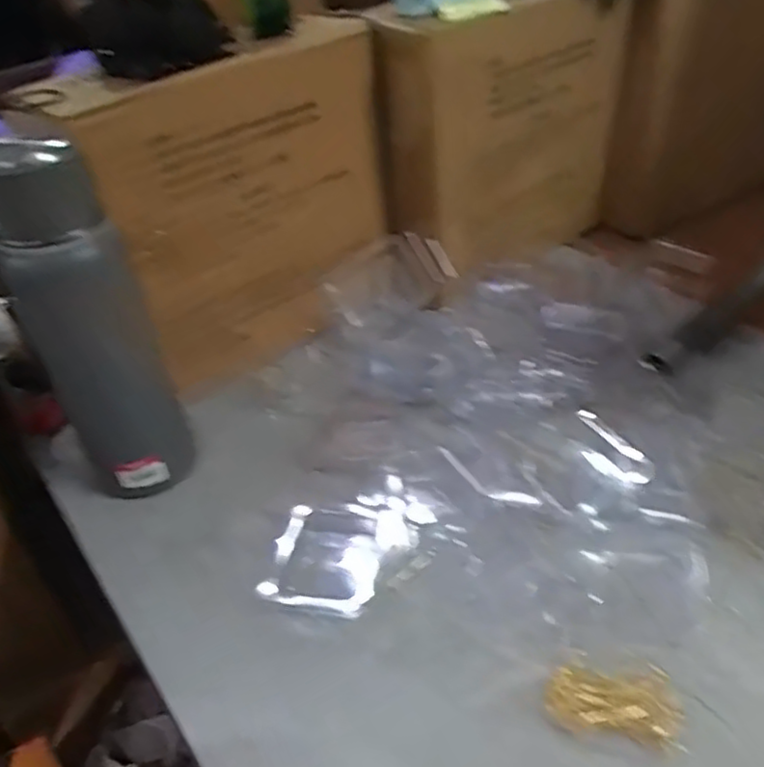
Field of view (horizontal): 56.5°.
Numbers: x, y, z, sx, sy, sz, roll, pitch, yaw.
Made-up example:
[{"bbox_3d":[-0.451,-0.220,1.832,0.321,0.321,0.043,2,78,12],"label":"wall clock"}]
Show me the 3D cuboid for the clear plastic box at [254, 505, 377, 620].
[{"bbox_3d":[-0.040,0.123,0.500,0.076,0.012,0.081,3,39,11],"label":"clear plastic box"}]

